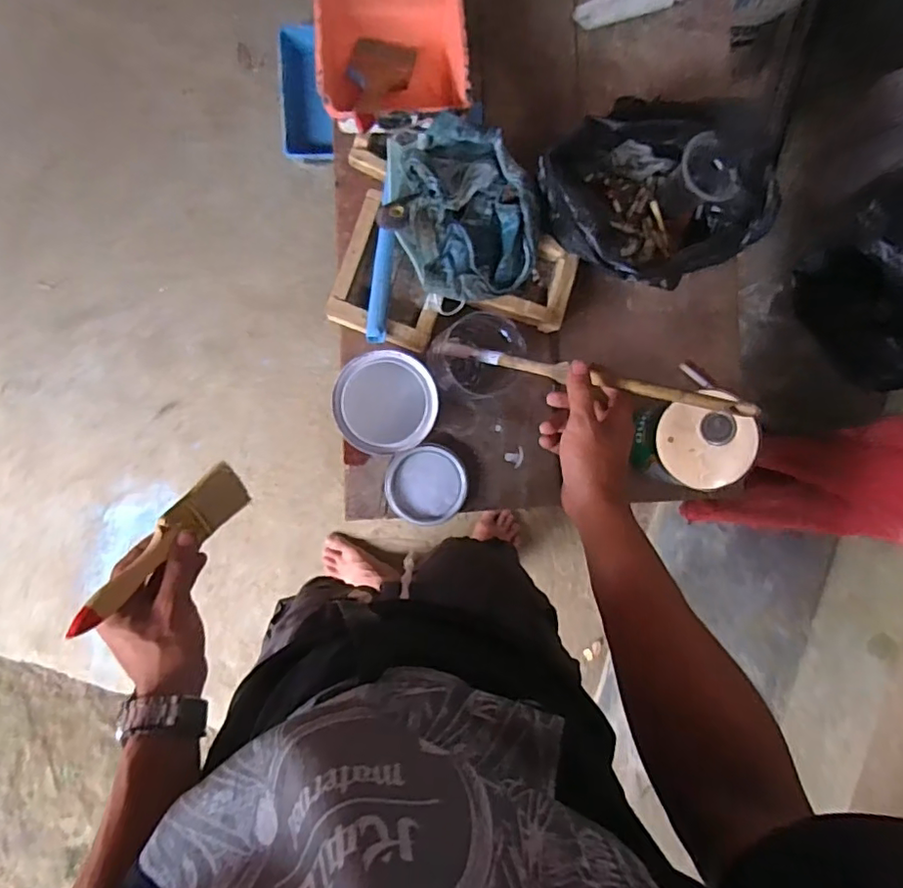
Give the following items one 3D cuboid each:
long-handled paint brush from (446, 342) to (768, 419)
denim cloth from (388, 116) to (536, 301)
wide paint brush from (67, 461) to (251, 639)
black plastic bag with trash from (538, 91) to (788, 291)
[{"bbox_3d":[0.112,-0.066,0.538,0.326,0.014,0.015,19,91,40],"label":"long-handled paint brush"},{"bbox_3d":[0.014,-0.263,0.635,0.165,0.073,0.194,-15,89,-1],"label":"denim cloth"},{"bbox_3d":[-0.235,0.080,0.466,0.009,0.171,0.044,-3,122,36],"label":"wide paint brush"},{"bbox_3d":[0.221,-0.275,0.632,0.207,0.134,0.192,-24,89,-1],"label":"black plastic bag with trash"}]

